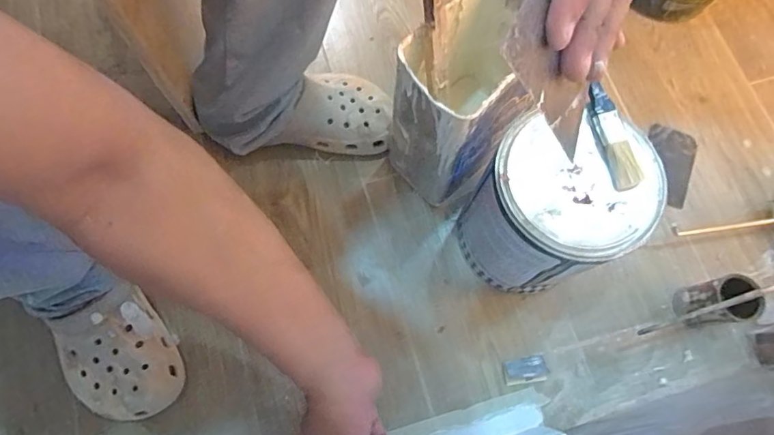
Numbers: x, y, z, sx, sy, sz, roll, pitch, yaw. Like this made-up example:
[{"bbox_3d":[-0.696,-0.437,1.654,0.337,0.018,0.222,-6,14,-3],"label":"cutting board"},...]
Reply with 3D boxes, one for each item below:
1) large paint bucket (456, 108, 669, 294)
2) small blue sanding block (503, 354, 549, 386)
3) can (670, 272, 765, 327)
[{"bbox_3d":[0.181,-0.004,0.546,0.164,0.208,0.150,0,73,-2],"label":"large paint bucket"},{"bbox_3d":[0.171,0.188,0.586,0.052,0.017,0.030,-8,73,-4],"label":"small blue sanding block"},{"bbox_3d":[0.398,0.103,0.576,0.055,0.095,0.052,0,73,-2],"label":"can"}]

